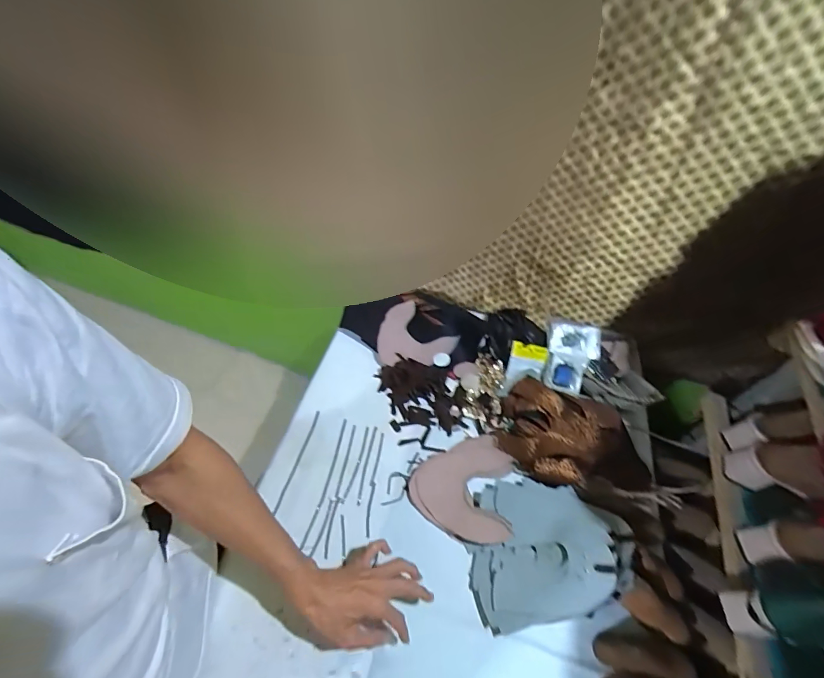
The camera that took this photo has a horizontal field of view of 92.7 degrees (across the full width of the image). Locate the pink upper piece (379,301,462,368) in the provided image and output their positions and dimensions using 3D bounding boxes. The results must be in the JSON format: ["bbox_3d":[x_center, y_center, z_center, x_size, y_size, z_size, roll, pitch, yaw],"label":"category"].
[{"bbox_3d":[-0.007,-0.005,0.863,0.166,0.017,0.163,37,56,22],"label":"pink upper piece"}]

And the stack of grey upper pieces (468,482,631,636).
[{"bbox_3d":[0.209,0.312,0.612,0.242,0.094,0.203,-4,51,-10],"label":"stack of grey upper pieces"}]

